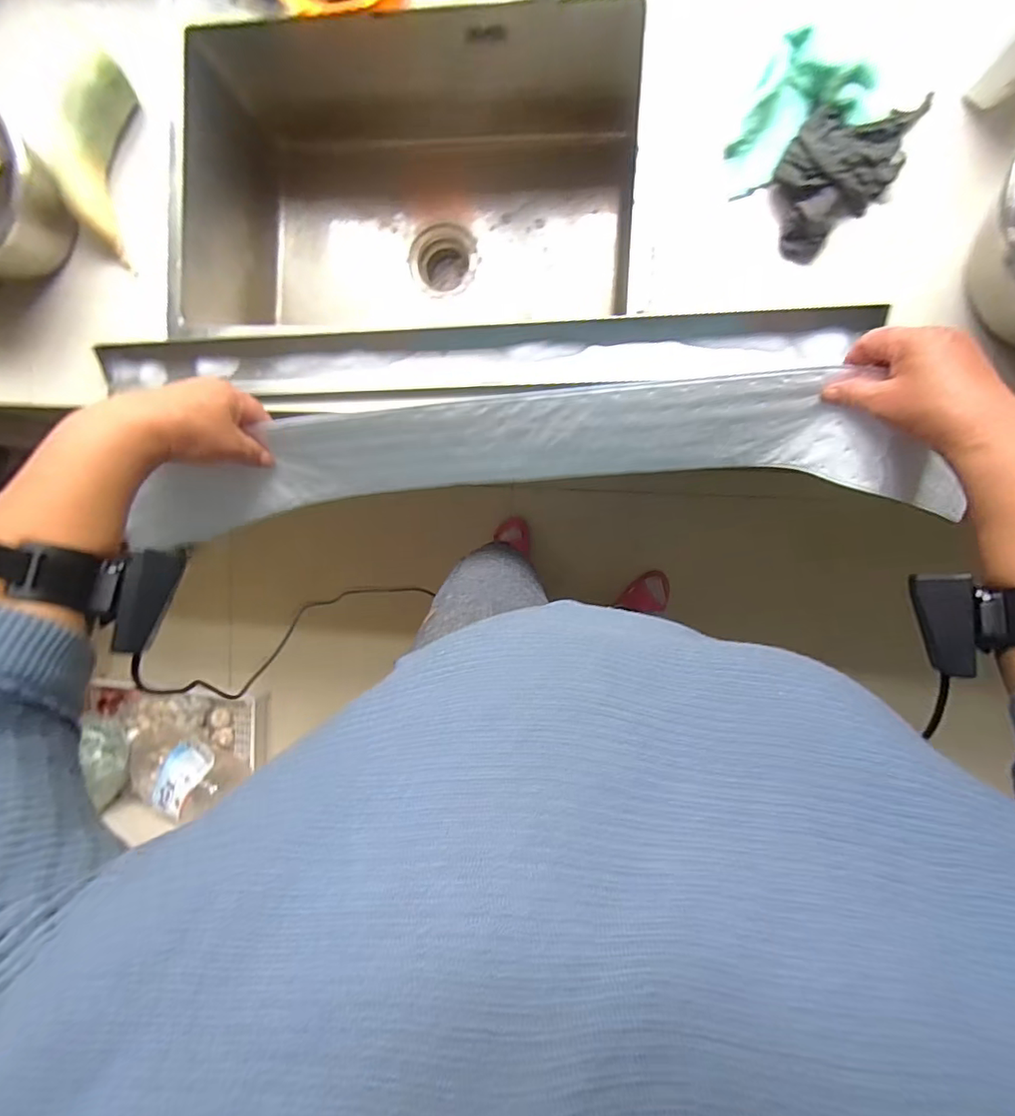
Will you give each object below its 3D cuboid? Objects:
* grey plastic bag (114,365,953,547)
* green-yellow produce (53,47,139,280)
[{"bbox_3d":[0.030,-0.087,0.479,0.675,0.087,0.115,-4,93,3],"label":"grey plastic bag"},{"bbox_3d":[-0.497,-0.479,0.633,0.075,0.061,0.217,12,95,7],"label":"green-yellow produce"}]

